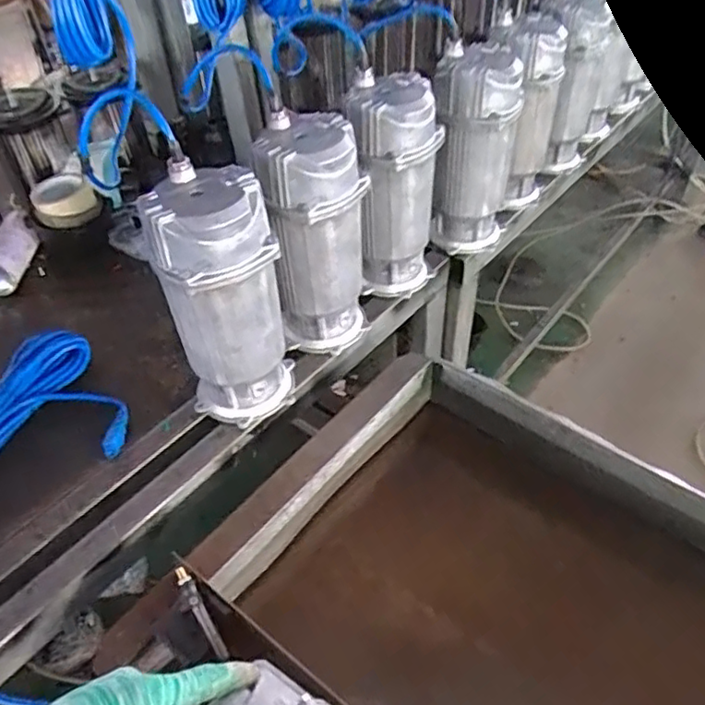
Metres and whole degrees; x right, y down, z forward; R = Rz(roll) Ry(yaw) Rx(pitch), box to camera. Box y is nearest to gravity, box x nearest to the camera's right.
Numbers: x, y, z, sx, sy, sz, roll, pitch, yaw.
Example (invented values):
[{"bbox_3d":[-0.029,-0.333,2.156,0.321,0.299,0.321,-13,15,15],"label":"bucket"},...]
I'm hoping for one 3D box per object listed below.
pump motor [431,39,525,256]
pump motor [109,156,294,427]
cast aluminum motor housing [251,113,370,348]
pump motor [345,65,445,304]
[{"bbox_3d":[0.190,-0.312,0.986,0.127,0.291,0.131,5,45,7],"label":"pump motor"},{"bbox_3d":[-0.151,-0.053,0.732,0.135,0.292,0.121,8,45,11],"label":"pump motor"},{"bbox_3d":[-0.049,-0.140,0.817,0.128,0.291,0.112,-9,45,-7],"label":"cast aluminum motor housing"},{"bbox_3d":[0.060,-0.225,0.901,0.125,0.296,0.108,-2,44,0],"label":"pump motor"}]

